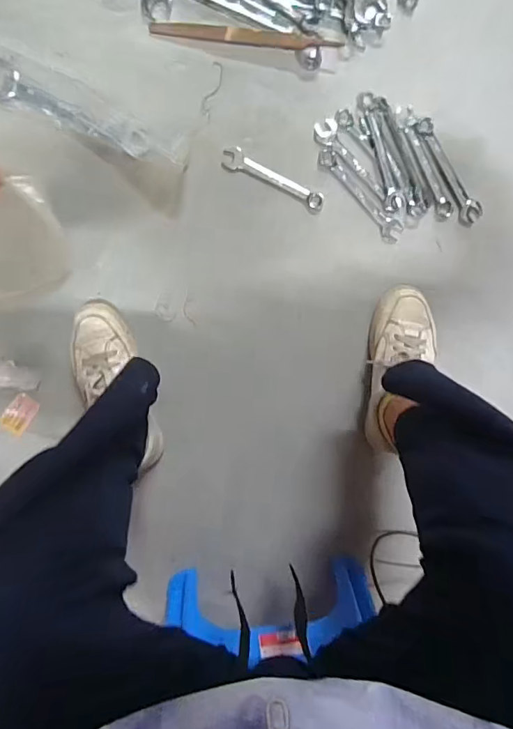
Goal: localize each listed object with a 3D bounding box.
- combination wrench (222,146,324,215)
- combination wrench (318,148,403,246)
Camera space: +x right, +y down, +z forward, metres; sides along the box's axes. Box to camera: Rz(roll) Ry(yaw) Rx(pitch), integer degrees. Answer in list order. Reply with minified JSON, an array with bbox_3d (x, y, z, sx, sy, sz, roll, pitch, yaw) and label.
[{"bbox_3d":[0.024,-0.248,0.603,0.147,0.007,0.031,25,97,-6],"label":"combination wrench"},{"bbox_3d":[0.142,-0.229,0.611,0.154,0.004,0.031,43,94,-8],"label":"combination wrench"}]

